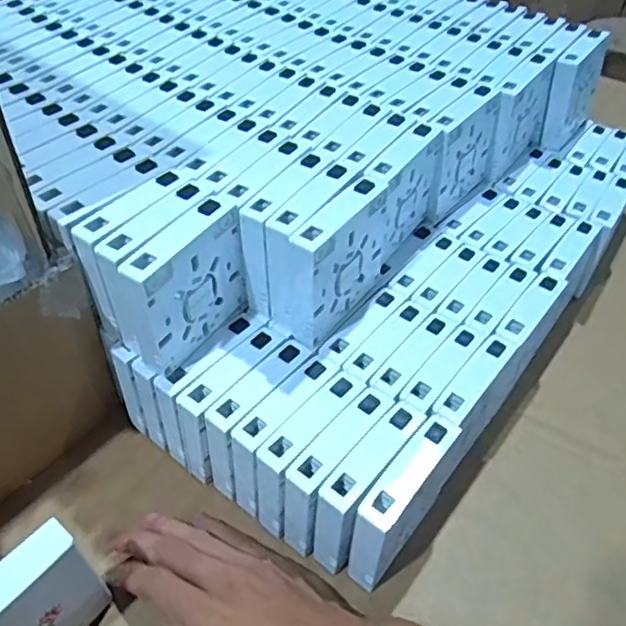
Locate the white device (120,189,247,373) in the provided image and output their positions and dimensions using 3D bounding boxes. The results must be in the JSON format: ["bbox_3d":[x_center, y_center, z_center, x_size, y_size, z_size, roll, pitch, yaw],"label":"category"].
[{"bbox_3d":[-0.079,-0.015,0.388,0.023,0.087,0.089,29,51,22],"label":"white device"}]

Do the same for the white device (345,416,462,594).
[{"bbox_3d":[0.055,0.124,0.384,0.024,0.092,0.094,31,52,24],"label":"white device"}]

